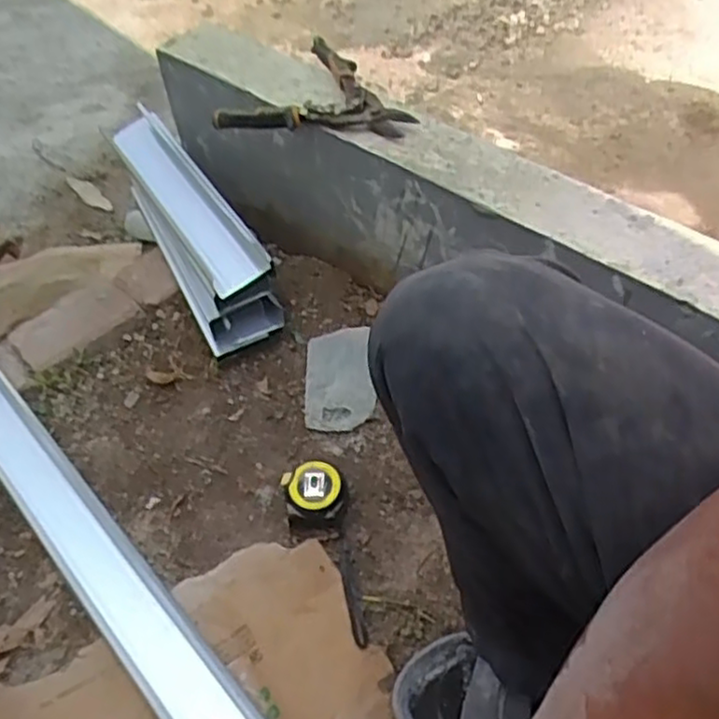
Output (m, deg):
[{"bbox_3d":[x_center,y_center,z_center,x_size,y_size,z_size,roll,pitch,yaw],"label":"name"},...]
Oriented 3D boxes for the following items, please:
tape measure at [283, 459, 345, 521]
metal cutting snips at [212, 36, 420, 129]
[{"bbox_3d":[-0.049,0.148,0.794,0.062,0.044,0.060,-2,50,3],"label":"tape measure"},{"bbox_3d":[-0.037,-0.330,0.880,0.240,0.034,0.165,11,52,13],"label":"metal cutting snips"}]

